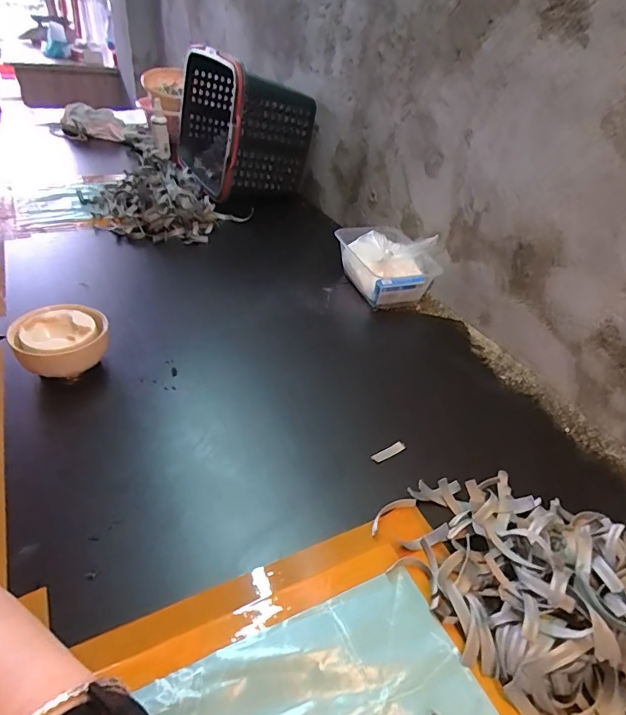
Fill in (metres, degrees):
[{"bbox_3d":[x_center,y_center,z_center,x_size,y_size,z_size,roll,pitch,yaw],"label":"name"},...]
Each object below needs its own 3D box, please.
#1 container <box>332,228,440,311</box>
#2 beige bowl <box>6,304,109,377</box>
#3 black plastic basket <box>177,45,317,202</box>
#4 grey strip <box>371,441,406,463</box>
[{"bbox_3d":[0.114,-0.146,0.702,0.117,0.079,0.168,-8,39,-19],"label":"container"},{"bbox_3d":[-0.267,-0.011,0.484,0.087,0.056,0.091,4,36,-3],"label":"beige bowl"},{"bbox_3d":[-0.199,-0.556,1.064,0.213,0.222,0.507,-14,41,-25],"label":"black plastic basket"},{"bbox_3d":[0.074,0.092,0.440,0.038,0.004,0.009,-18,43,-29],"label":"grey strip"}]

